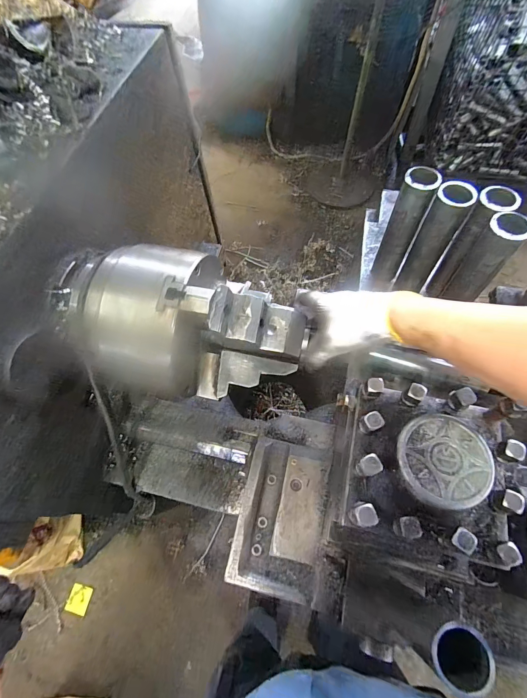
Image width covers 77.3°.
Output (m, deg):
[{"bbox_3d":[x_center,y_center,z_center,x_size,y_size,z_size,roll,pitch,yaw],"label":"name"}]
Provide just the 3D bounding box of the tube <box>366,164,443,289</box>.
[{"bbox_3d":[0.210,-0.173,0.515,0.044,0.203,0.042,17,67,11],"label":"tube"}]

